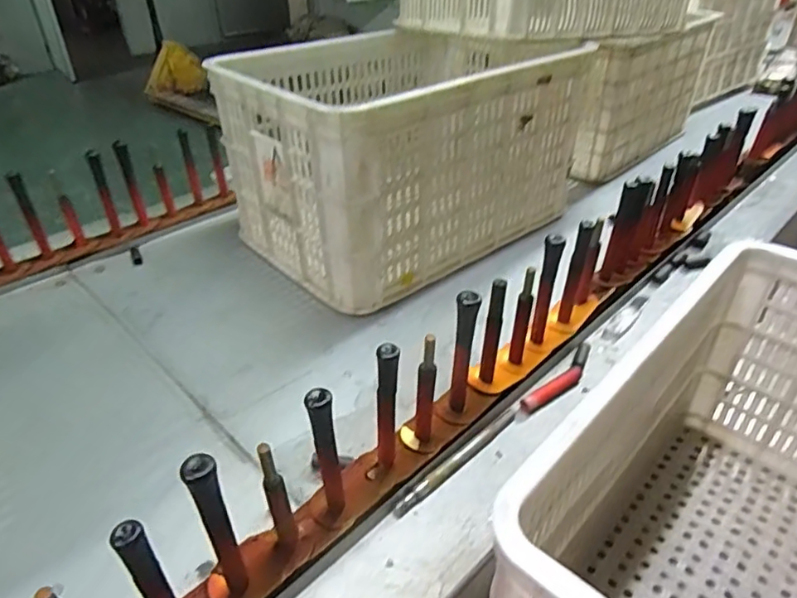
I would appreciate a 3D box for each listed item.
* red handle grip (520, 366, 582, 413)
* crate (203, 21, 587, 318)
[{"bbox_3d":[0.177,0.102,0.625,0.090,0.014,0.019,-23,38,-27],"label":"red handle grip"},{"bbox_3d":[0.015,-0.252,0.910,0.518,0.283,0.348,-29,42,-34],"label":"crate"}]

